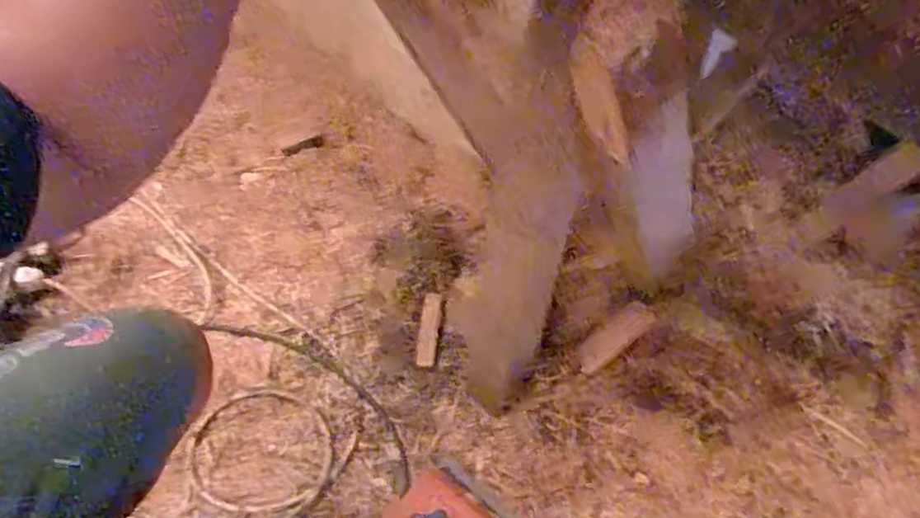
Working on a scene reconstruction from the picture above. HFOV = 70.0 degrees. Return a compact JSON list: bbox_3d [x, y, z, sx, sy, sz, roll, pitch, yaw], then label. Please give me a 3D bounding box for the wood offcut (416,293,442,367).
[{"bbox_3d":[-0.043,0.095,0.905,0.026,0.005,0.110,5,55,0],"label":"wood offcut"}]

